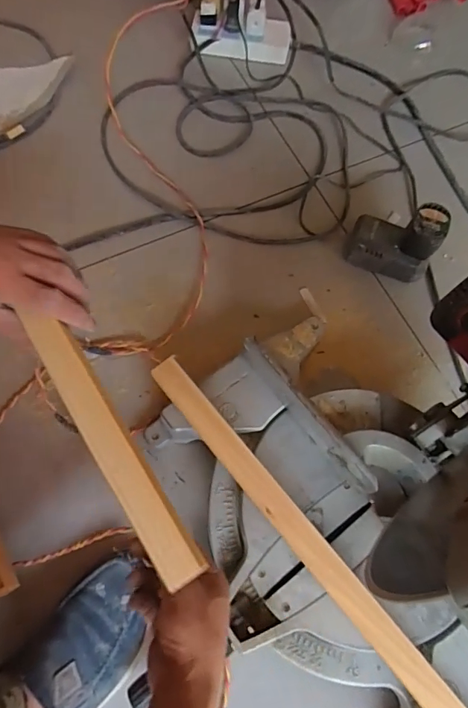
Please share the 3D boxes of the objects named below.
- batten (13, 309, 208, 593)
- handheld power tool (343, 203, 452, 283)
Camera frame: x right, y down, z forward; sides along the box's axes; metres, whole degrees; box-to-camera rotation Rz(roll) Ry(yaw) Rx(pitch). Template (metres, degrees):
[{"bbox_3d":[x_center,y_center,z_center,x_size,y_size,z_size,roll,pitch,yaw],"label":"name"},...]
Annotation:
[{"bbox_3d":[-0.100,0.064,0.358,0.034,0.014,0.243,-32,72,-12],"label":"batten"},{"bbox_3d":[0.223,-0.159,0.641,0.114,0.104,0.063,13,71,3],"label":"handheld power tool"}]

